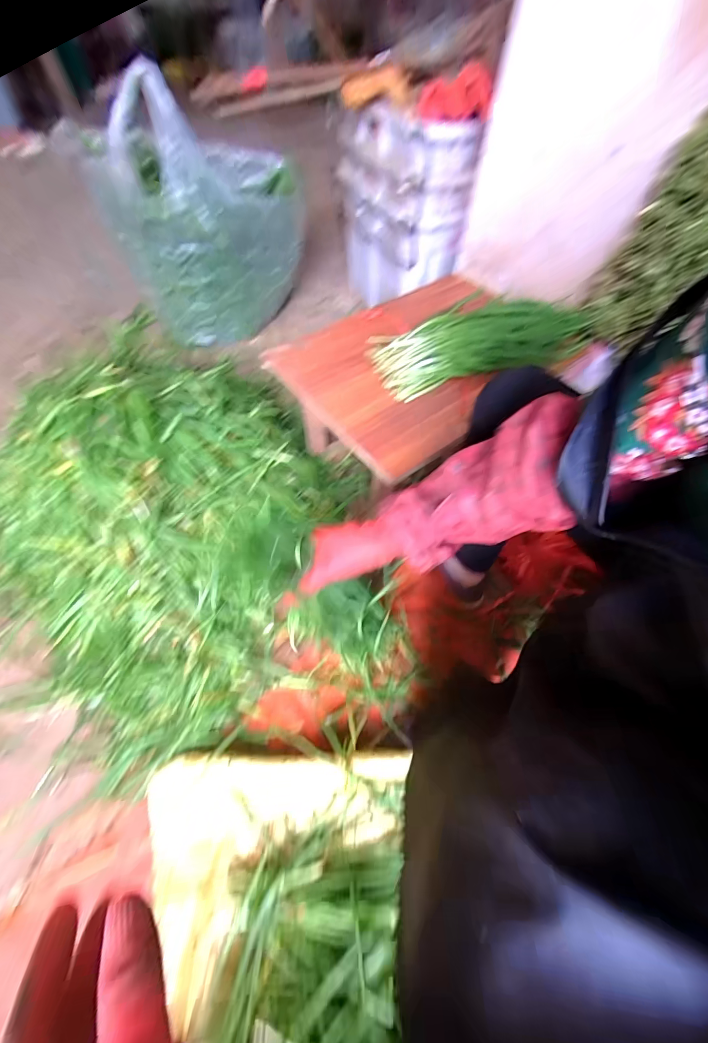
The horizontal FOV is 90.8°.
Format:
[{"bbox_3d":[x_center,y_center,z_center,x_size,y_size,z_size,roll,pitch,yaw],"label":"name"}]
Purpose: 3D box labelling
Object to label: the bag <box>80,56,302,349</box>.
[{"bbox_3d":[-0.368,-0.784,0.964,0.236,0.486,0.456,28,63,14],"label":"bag"}]

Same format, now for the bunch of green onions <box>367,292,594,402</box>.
[{"bbox_3d":[0.258,-0.346,0.659,0.461,0.072,0.133,-22,63,-14],"label":"bunch of green onions"}]

